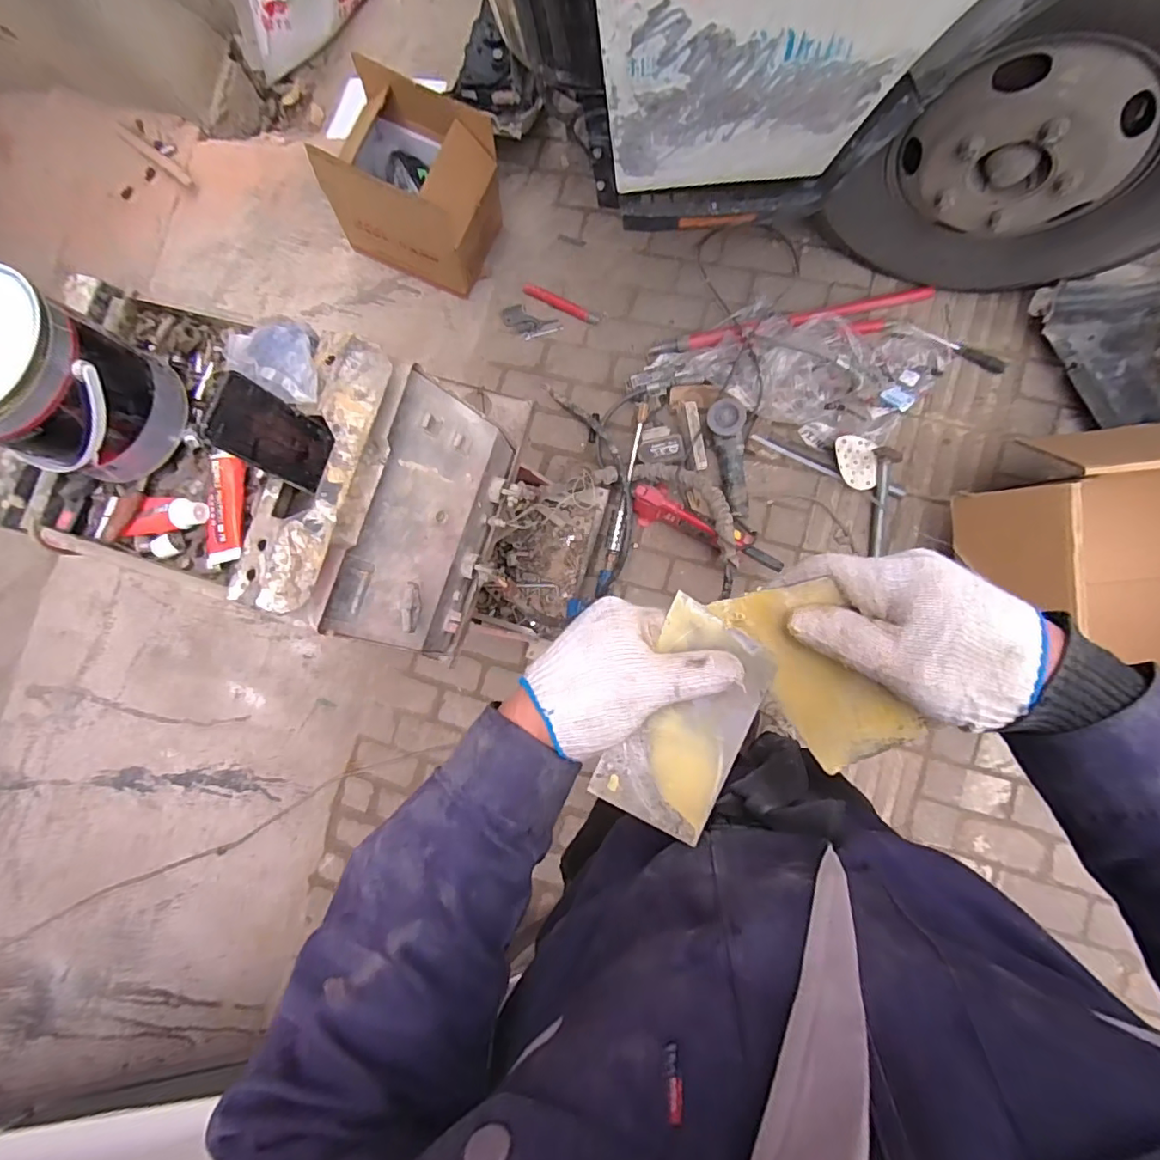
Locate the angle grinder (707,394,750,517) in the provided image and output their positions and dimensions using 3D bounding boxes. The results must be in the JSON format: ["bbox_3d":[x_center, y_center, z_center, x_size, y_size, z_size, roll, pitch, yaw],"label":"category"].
[{"bbox_3d":[0.383,-0.316,1.388,0.094,0.079,0.274,-12,83,7],"label":"angle grinder"}]

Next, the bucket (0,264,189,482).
[{"bbox_3d":[-0.540,-0.198,0.572,0.143,0.167,0.154,-1,84,9],"label":"bucket"}]

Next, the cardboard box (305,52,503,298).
[{"bbox_3d":[-0.407,-0.986,1.422,0.371,0.355,0.310,22,88,10],"label":"cardboard box"}]

